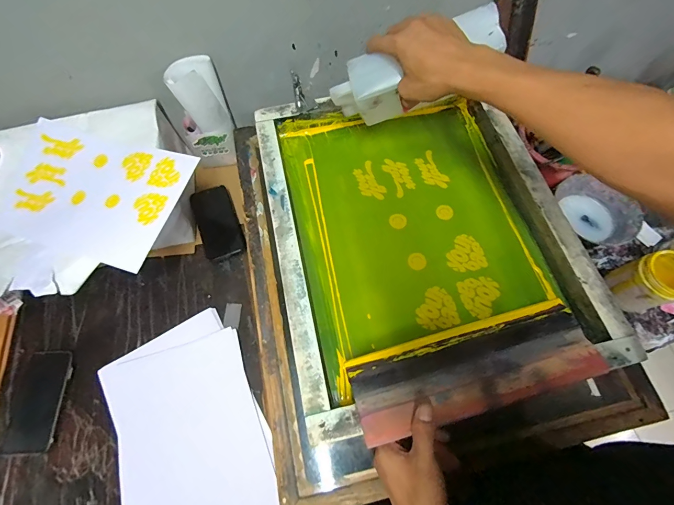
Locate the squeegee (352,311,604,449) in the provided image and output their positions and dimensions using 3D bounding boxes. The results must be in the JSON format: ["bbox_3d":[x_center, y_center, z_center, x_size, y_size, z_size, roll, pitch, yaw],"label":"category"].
[{"bbox_3d":[0.156,0.134,0.374,0.275,0.016,0.076,-13,65,-5],"label":"squeegee"}]

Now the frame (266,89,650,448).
[{"bbox_3d":[0.113,-0.044,0.489,0.393,0.060,0.481,-12,65,-5],"label":"frame"}]

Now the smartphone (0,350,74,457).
[{"bbox_3d":[-0.511,0.253,0.577,0.081,0.010,0.160,0,65,0],"label":"smartphone"}]

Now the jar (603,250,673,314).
[{"bbox_3d":[0.539,0.052,0.586,0.085,0.112,0.081,0,67,1],"label":"jar"}]

